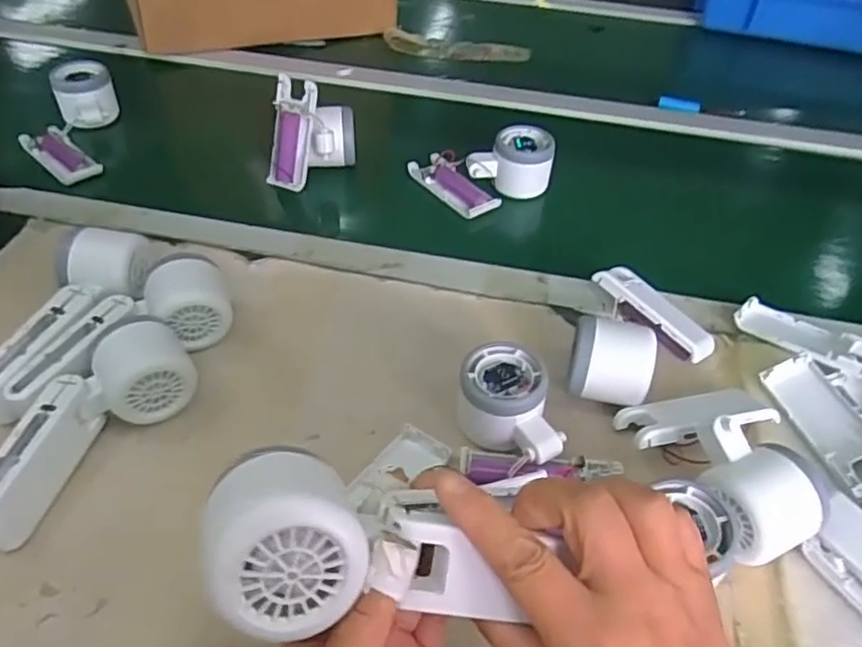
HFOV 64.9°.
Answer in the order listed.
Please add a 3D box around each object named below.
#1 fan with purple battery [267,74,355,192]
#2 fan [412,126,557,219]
[{"bbox_3d":[-0.118,-0.187,0.666,0.088,0.084,0.053,-5,45,-9],"label":"fan with purple battery"},{"bbox_3d":[0.054,-0.162,0.679,0.109,0.055,0.095,-26,51,-27],"label":"fan"}]

